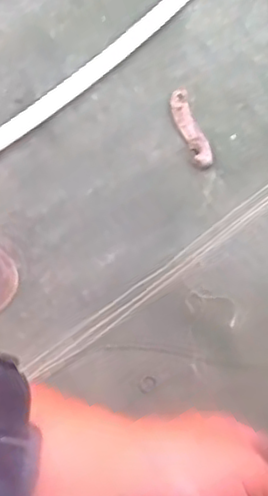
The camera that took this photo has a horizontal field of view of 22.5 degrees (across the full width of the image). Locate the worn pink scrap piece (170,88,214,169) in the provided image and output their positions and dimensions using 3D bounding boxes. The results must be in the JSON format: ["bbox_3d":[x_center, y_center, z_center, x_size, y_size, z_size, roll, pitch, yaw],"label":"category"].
[{"bbox_3d":[0.063,-0.134,0.749,0.025,0.009,0.100,-19,73,-5],"label":"worn pink scrap piece"}]

